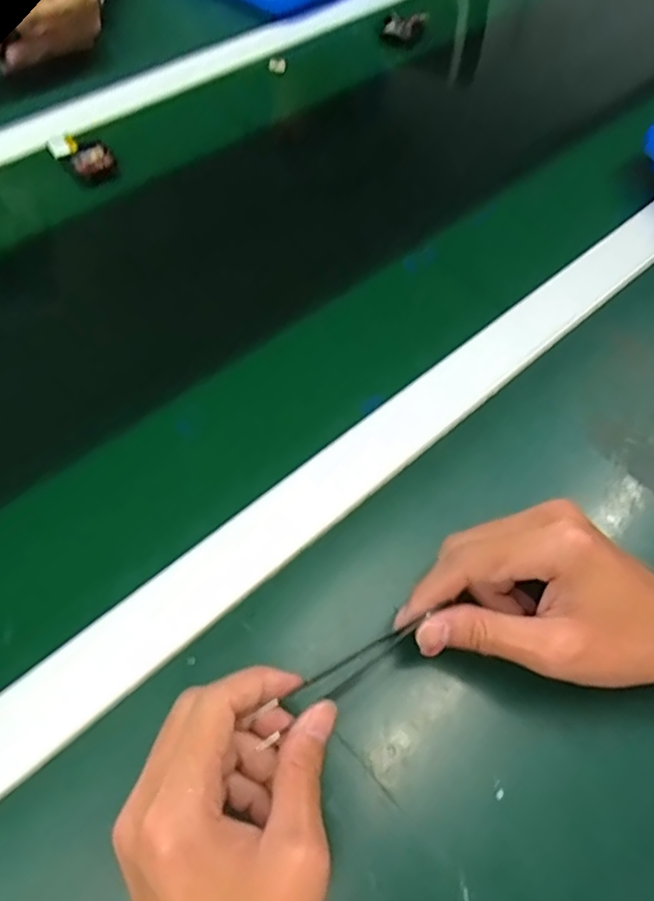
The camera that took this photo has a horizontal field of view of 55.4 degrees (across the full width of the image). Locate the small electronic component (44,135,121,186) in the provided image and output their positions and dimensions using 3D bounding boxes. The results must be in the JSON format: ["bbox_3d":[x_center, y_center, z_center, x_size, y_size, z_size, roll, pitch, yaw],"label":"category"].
[{"bbox_3d":[-0.211,-0.255,0.544,0.041,0.023,0.050,-36,66,-22],"label":"small electronic component"}]

